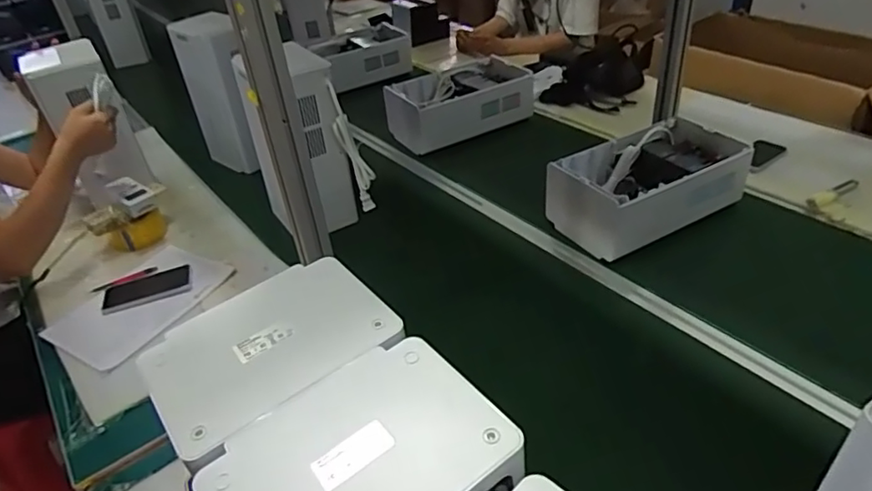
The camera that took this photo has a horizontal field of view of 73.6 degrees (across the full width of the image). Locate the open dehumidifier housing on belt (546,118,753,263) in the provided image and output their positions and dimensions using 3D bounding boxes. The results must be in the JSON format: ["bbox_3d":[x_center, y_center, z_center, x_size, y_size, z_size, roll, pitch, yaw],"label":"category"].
[{"bbox_3d":[0.423,-0.112,1.175,0.368,0.157,0.188,-16,39,-18],"label":"open dehumidifier housing on belt"}]

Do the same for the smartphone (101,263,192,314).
[{"bbox_3d":[-0.558,0.085,1.126,0.168,0.013,0.076,-12,38,-13],"label":"smartphone"}]

